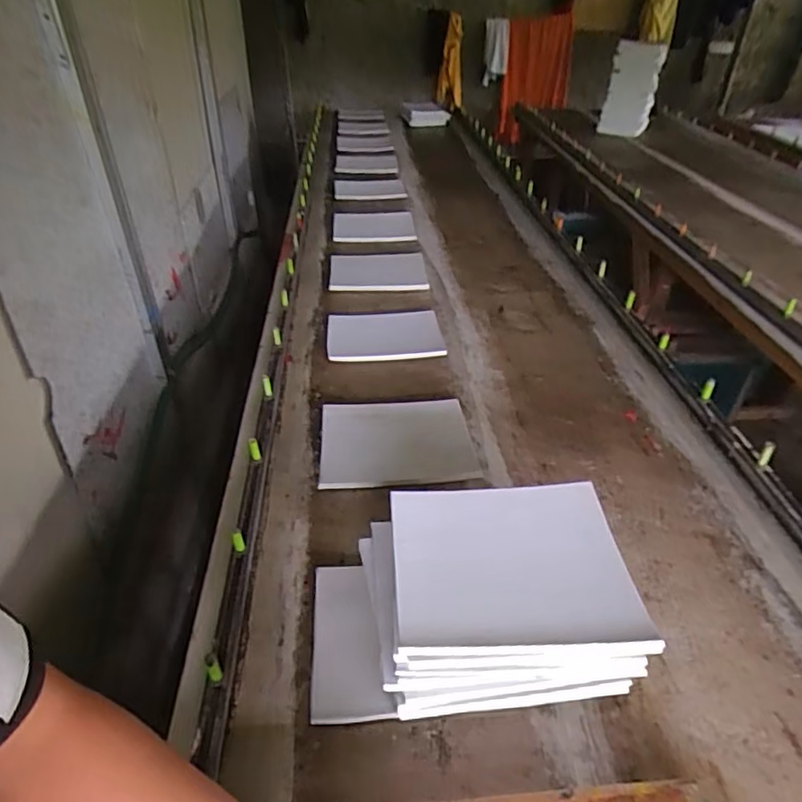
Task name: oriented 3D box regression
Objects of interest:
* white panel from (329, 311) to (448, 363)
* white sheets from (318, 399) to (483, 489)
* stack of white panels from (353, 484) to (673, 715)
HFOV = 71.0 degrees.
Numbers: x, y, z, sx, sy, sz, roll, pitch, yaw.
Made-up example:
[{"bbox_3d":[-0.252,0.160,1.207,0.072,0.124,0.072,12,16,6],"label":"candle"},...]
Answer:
[{"bbox_3d":[-0.040,-0.165,1.342,0.266,0.021,0.230,-5,41,-5],"label":"white panel"},{"bbox_3d":[-0.011,0.071,1.036,0.272,0.024,0.225,-4,41,-4],"label":"white sheets"},{"bbox_3d":[0.116,0.243,0.709,0.291,0.154,0.231,-3,37,-4],"label":"stack of white panels"}]

